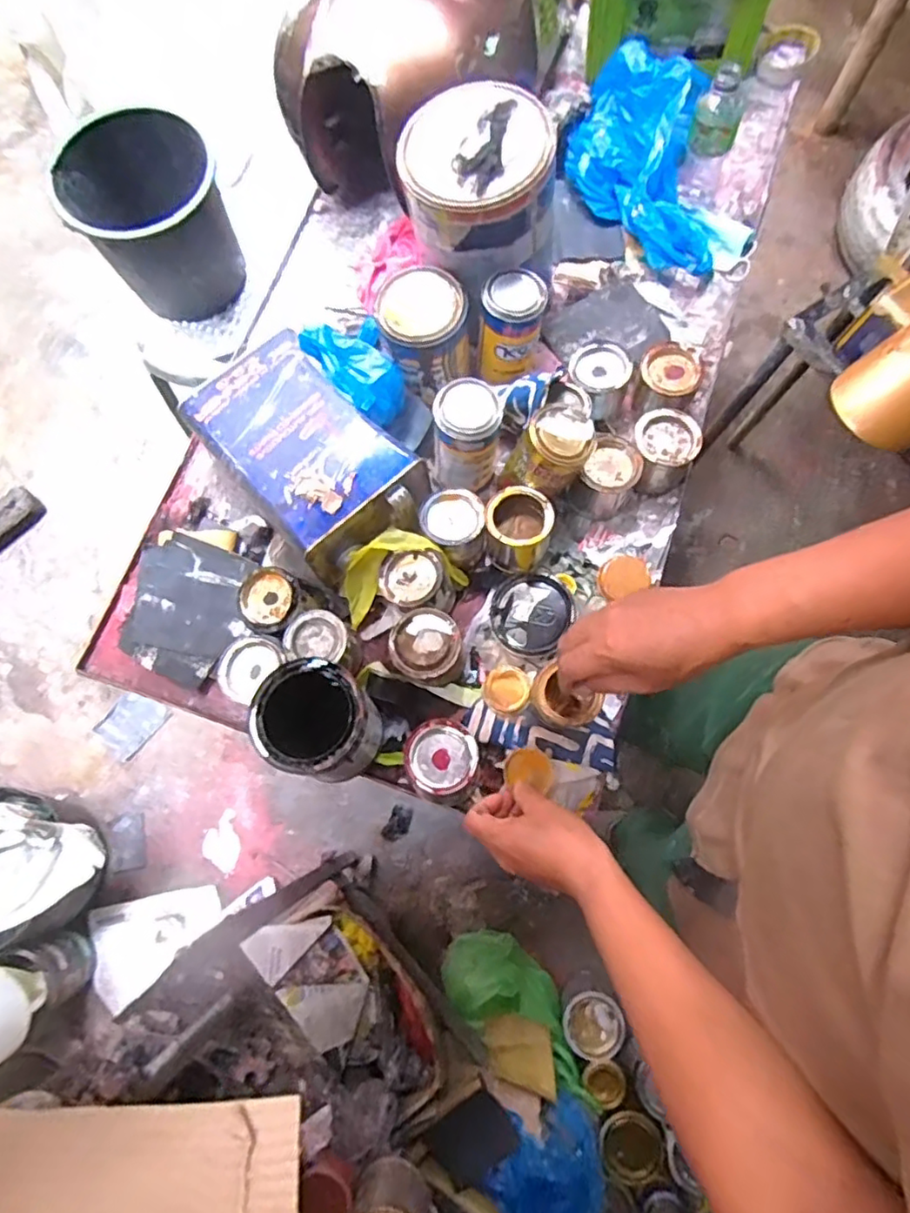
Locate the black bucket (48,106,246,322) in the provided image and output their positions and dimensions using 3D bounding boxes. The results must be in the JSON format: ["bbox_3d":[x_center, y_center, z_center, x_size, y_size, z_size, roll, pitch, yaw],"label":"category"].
[{"bbox_3d":[-0.495,-0.643,1.026,0.231,0.195,0.218,0,77,1],"label":"black bucket"}]

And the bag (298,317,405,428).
[{"bbox_3d":[-0.106,-0.270,0.699,0.078,0.065,0.120,-38,79,-8],"label":"bag"}]

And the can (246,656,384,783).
[{"bbox_3d":[-0.131,0.113,0.619,0.106,0.127,0.101,0,77,1],"label":"can"}]

